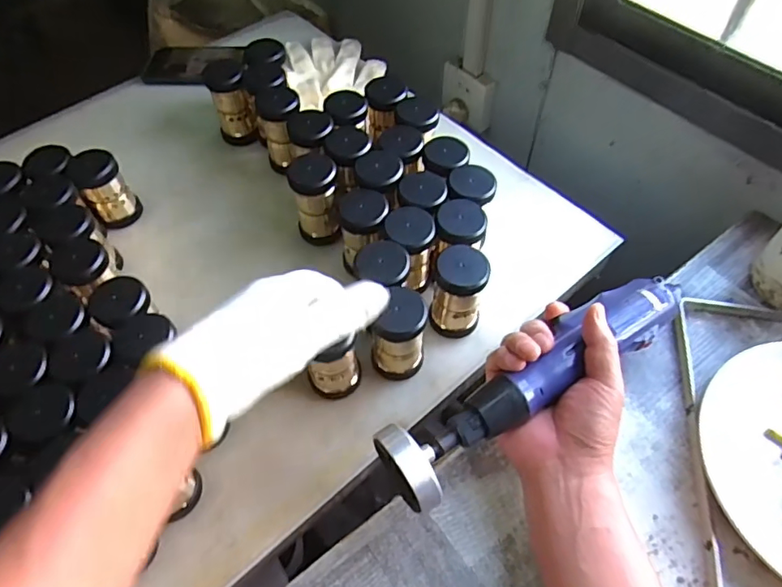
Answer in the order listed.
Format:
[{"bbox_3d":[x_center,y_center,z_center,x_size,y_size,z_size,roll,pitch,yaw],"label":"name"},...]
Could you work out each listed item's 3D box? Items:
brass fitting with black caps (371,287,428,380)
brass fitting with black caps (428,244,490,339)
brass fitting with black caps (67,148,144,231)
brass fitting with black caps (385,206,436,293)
[{"bbox_3d":[0.006,0.036,0.445,0.047,0.086,0.041,-8,55,-4],"label":"brass fitting with black caps"},{"bbox_3d":[0.060,0.002,0.470,0.043,0.088,0.044,22,59,16],"label":"brass fitting with black caps"},{"bbox_3d":[-0.294,-0.108,0.556,0.044,0.074,0.039,-29,59,-17],"label":"brass fitting with black caps"},{"bbox_3d":[0.017,-0.038,0.489,0.045,0.079,0.041,-1,55,1],"label":"brass fitting with black caps"}]

